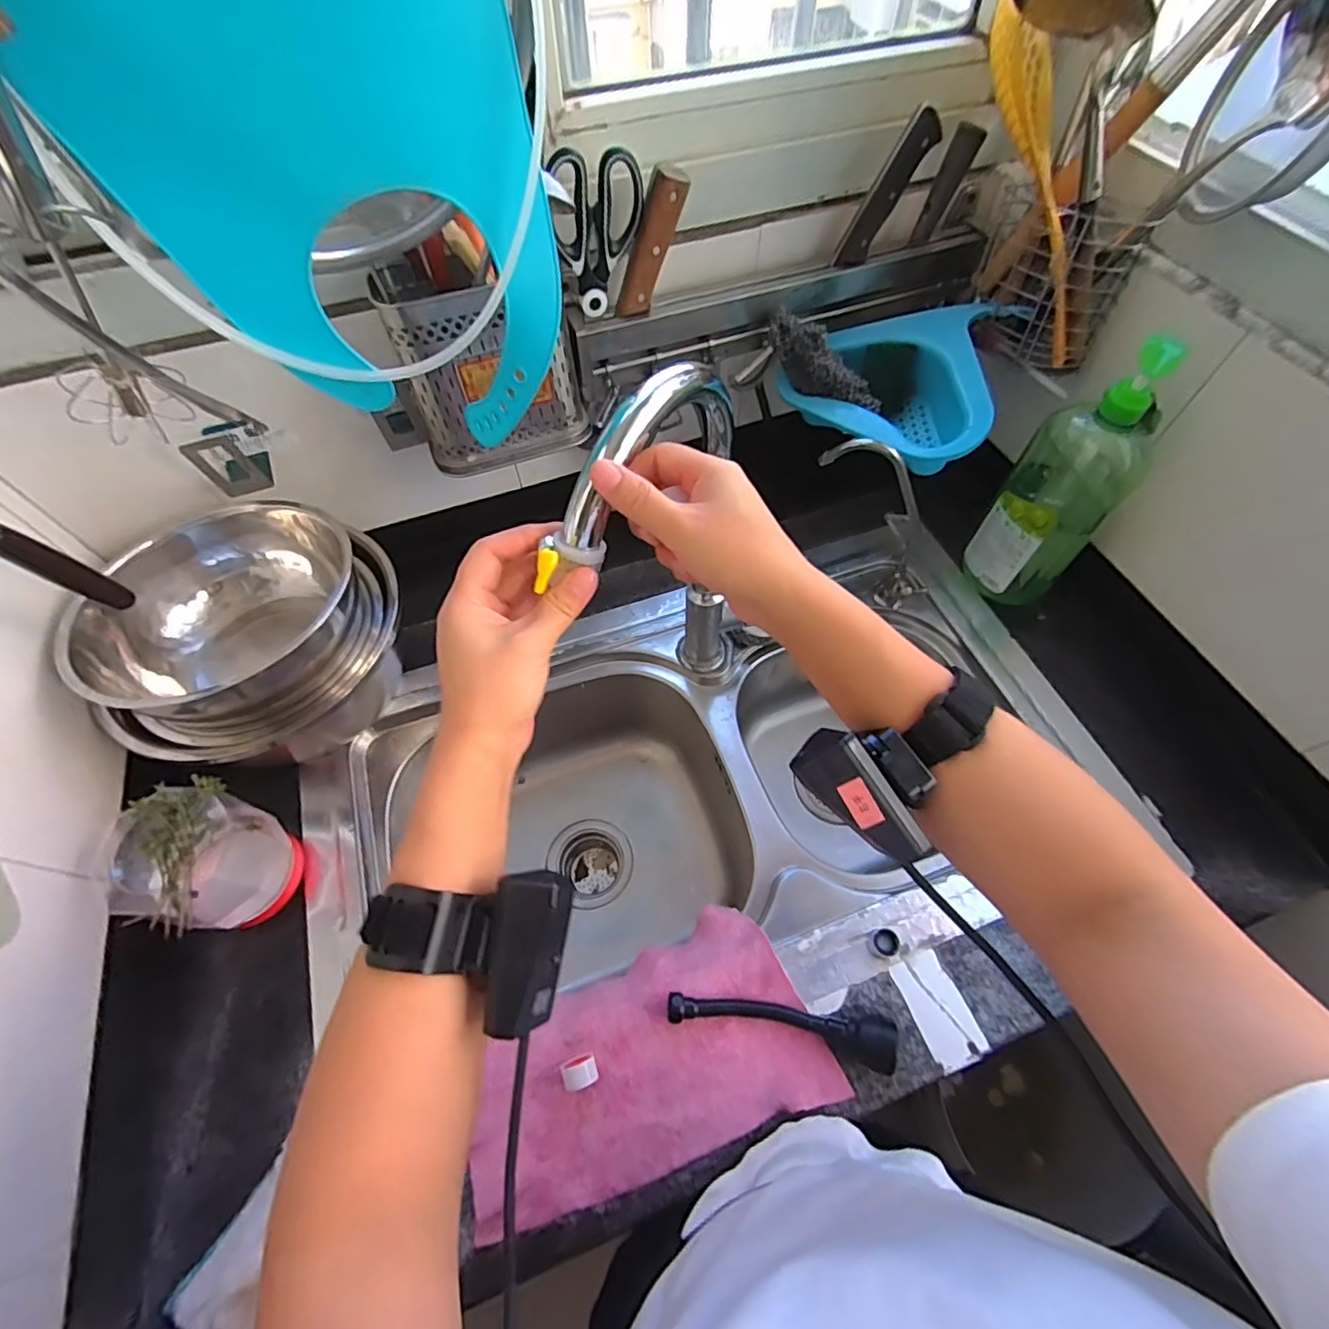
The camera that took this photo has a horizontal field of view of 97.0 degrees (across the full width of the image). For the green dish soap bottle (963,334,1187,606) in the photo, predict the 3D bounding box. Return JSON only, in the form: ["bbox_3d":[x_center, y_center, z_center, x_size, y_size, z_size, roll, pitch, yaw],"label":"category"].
[{"bbox_3d":[0.401,-0.172,0.599,0.071,0.286,0.102,-40,67,-20],"label":"green dish soap bottle"}]

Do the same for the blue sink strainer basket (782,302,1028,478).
[{"bbox_3d":[0.268,-0.294,0.620,0.206,0.075,0.204,-32,65,-17],"label":"blue sink strainer basket"}]

